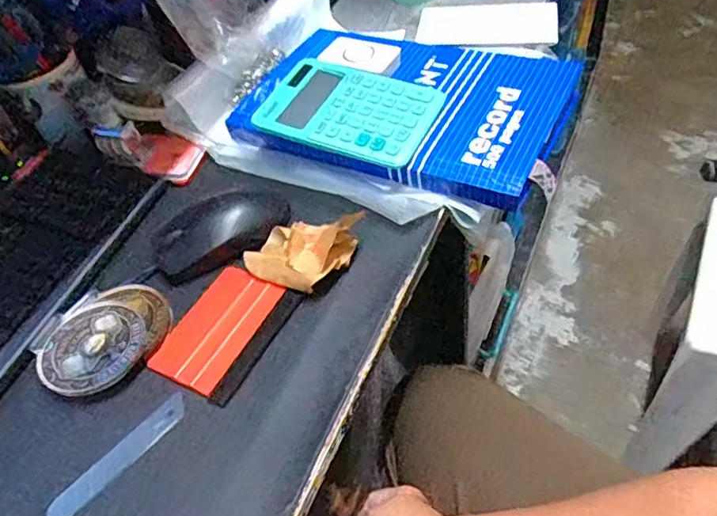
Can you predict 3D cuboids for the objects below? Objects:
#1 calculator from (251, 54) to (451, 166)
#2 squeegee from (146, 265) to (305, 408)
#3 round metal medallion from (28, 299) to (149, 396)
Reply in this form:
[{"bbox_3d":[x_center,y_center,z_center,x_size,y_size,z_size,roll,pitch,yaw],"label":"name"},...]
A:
[{"bbox_3d":[-0.009,-0.133,0.527,0.150,0.007,0.102,18,57,19],"label":"calculator"},{"bbox_3d":[-0.095,0.050,0.426,0.069,0.009,0.096,19,54,23],"label":"squeegee"},{"bbox_3d":[-0.191,0.060,0.424,0.080,0.007,0.072,26,57,28],"label":"round metal medallion"}]

